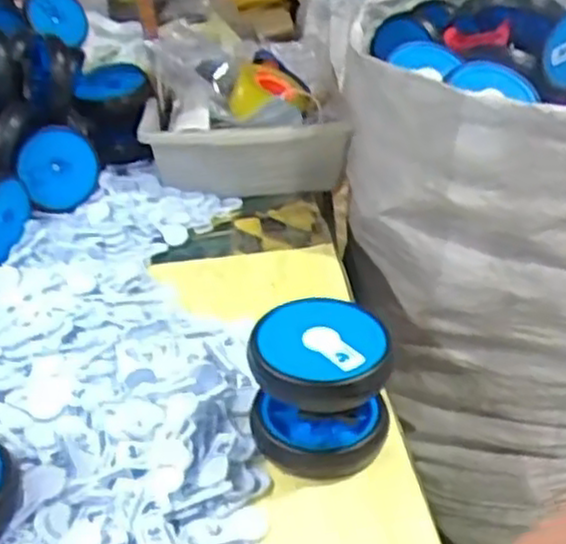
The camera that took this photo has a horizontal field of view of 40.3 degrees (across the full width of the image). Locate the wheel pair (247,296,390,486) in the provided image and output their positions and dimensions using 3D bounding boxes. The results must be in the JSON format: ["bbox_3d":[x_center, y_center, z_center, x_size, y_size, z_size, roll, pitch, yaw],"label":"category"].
[{"bbox_3d":[0.033,0.114,0.739,0.114,0.132,0.111,-3,32,2],"label":"wheel pair"}]

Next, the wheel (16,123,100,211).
[{"bbox_3d":[-0.342,-0.159,1.188,0.125,0.134,0.029,-37,45,14],"label":"wheel"}]

